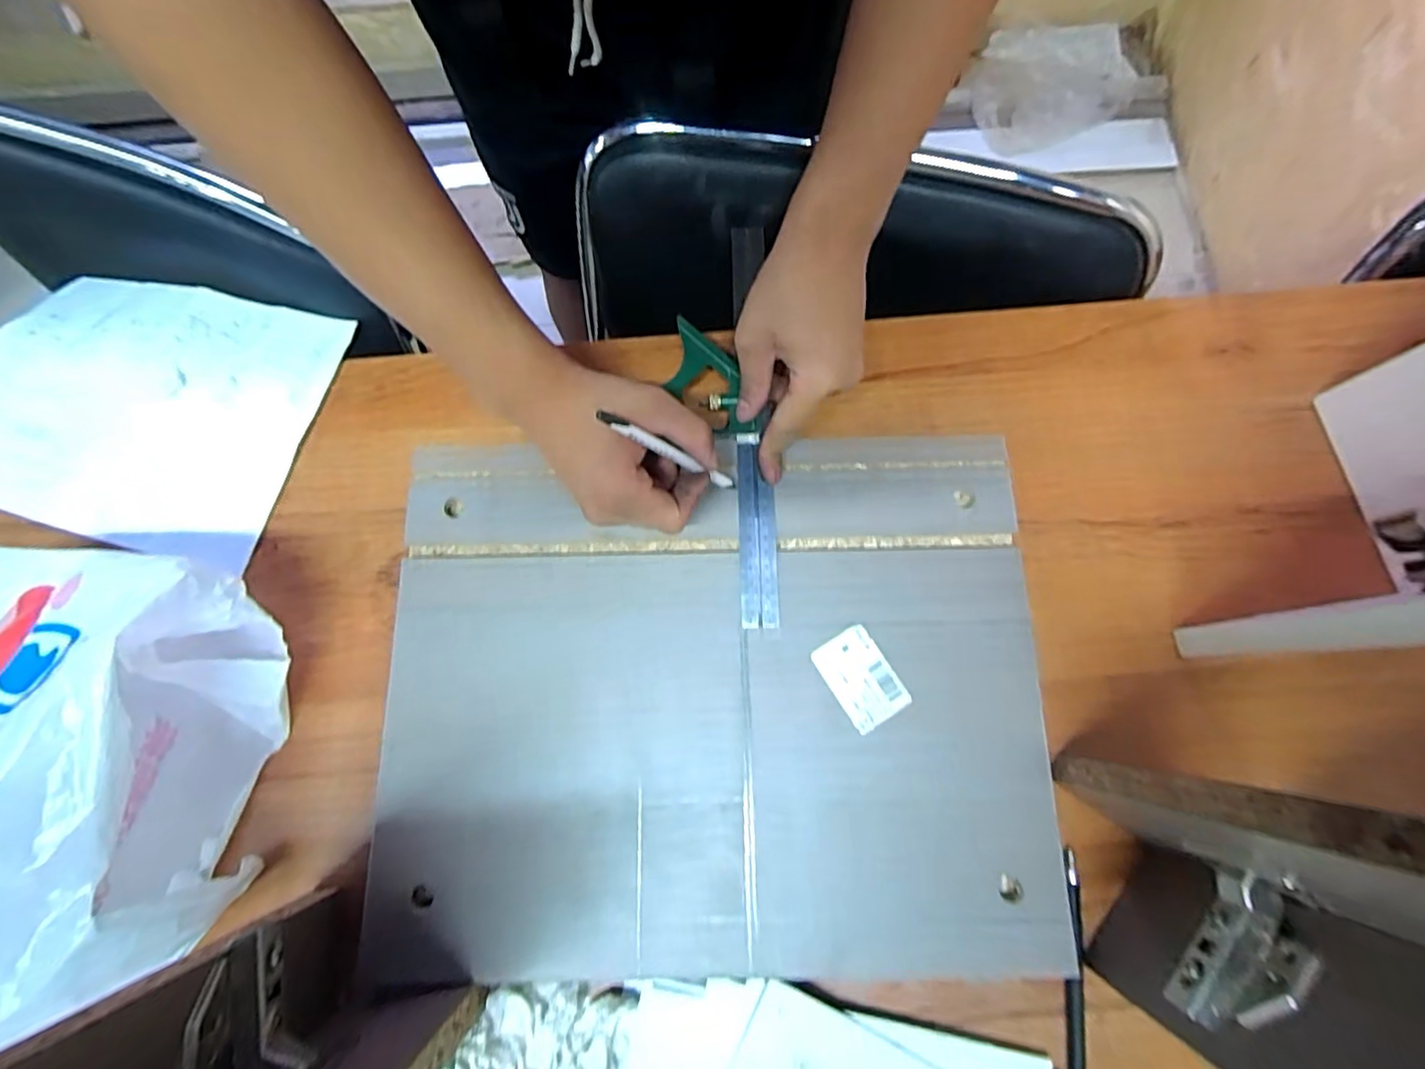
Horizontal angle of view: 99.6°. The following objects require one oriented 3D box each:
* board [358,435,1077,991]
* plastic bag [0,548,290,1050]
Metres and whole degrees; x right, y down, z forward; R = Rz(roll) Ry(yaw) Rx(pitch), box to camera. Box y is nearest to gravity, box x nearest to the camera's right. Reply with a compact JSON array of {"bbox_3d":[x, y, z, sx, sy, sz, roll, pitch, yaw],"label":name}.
[{"bbox_3d":[0.000,0.096,0.385,0.405,0.019,0.326,-1,75,0],"label":"board"},{"bbox_3d":[-0.374,0.122,0.321,0.218,0.144,0.224,5,76,3],"label":"plastic bag"}]

